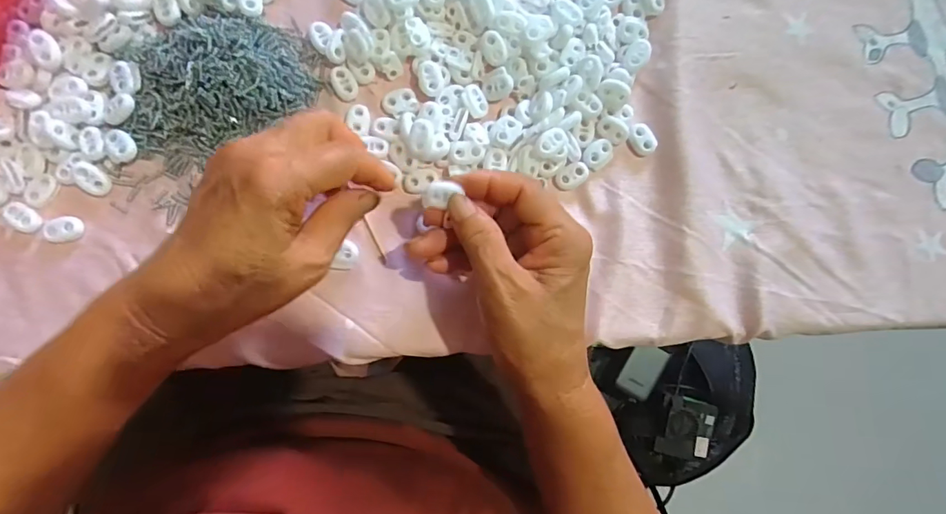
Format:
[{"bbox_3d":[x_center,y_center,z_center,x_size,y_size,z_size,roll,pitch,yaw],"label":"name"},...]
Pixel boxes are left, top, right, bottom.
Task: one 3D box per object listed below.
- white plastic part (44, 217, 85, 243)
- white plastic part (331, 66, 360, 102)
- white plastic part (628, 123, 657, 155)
[{"bbox_3d":[-0.254,-0.017,0.296,0.021,0.007,0.014,-25,88,-5],"label":"white plastic part"},{"bbox_3d":[-0.084,-0.114,0.313,0.015,0.004,0.022,-30,89,-5],"label":"white plastic part"},{"bbox_3d":[0.116,-0.081,0.323,0.014,0.005,0.021,-36,89,-6],"label":"white plastic part"}]

